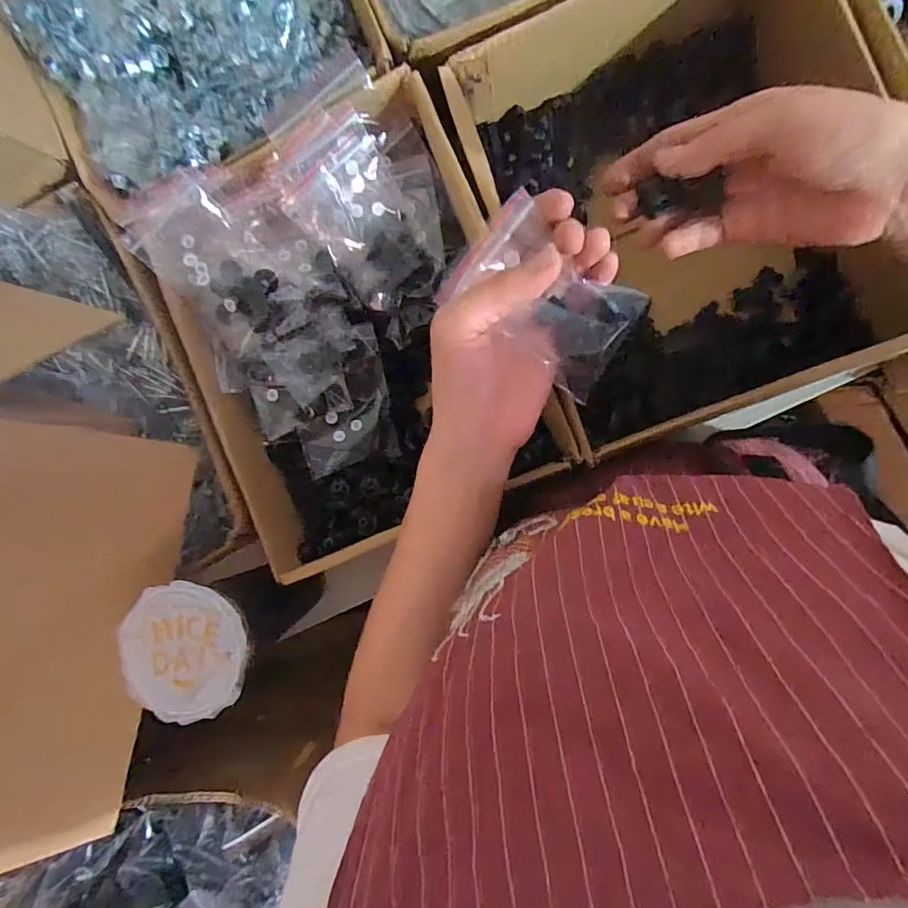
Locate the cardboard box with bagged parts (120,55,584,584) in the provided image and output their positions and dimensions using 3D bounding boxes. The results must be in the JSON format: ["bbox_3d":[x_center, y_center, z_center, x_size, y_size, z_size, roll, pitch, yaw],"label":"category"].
[{"bbox_3d":[-0.077,-0.092,0.405,0.246,0.107,0.309,-23,88,9],"label":"cardboard box with bagged parts"}]

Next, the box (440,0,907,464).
[{"bbox_3d":[0.164,-0.178,0.388,0.245,0.111,0.319,-20,89,9],"label":"box"}]

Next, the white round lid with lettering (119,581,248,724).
[{"bbox_3d":[-0.181,0.133,0.333,0.083,0.010,0.090,0,92,9],"label":"white round lid with lettering"}]

